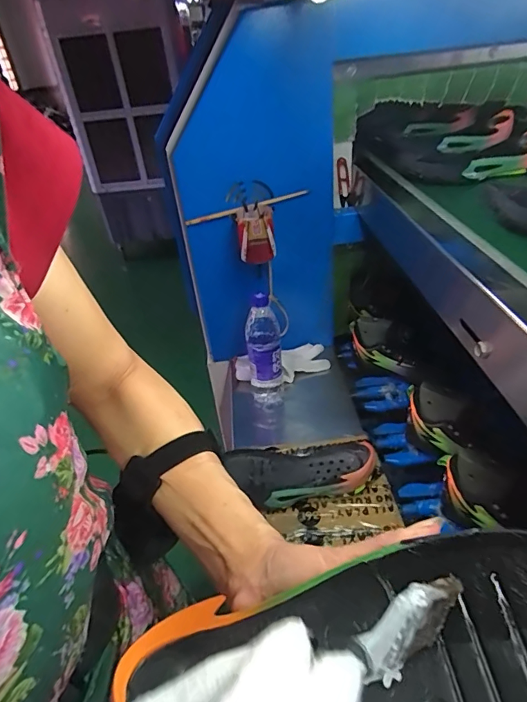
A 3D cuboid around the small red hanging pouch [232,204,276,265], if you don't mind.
[{"bbox_3d":[-0.015,-0.214,0.835,0.072,0.089,0.071,-2,32,4],"label":"small red hanging pouch"}]

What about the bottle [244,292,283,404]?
[{"bbox_3d":[0.000,-0.003,0.854,0.065,0.220,0.062,-6,32,-2],"label":"bottle"}]

